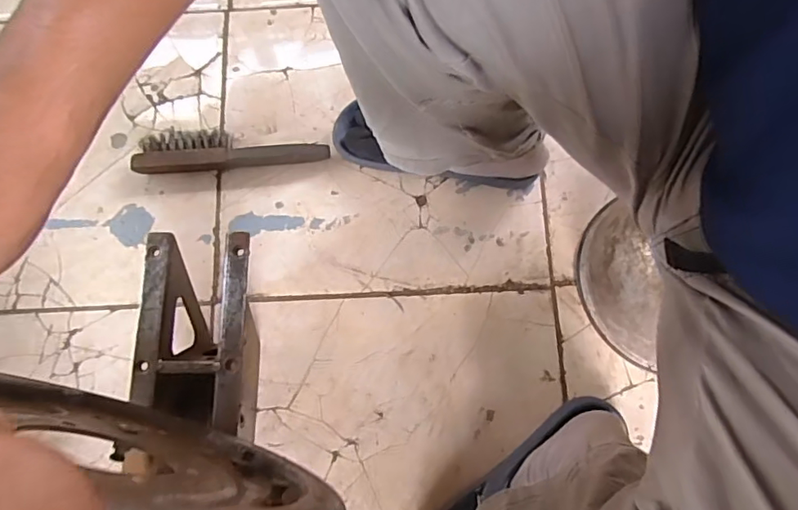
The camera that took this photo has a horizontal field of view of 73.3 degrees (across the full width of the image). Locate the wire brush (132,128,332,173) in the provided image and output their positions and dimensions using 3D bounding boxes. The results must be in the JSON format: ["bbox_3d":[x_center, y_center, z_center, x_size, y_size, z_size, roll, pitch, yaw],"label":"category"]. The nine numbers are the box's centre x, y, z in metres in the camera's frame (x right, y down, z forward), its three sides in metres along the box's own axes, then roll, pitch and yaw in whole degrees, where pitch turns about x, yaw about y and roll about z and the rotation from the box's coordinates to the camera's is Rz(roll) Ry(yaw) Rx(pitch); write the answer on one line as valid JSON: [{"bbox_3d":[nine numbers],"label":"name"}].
[{"bbox_3d":[-0.207,-0.135,0.669,0.232,0.032,0.052,-6,77,-1],"label":"wire brush"}]

